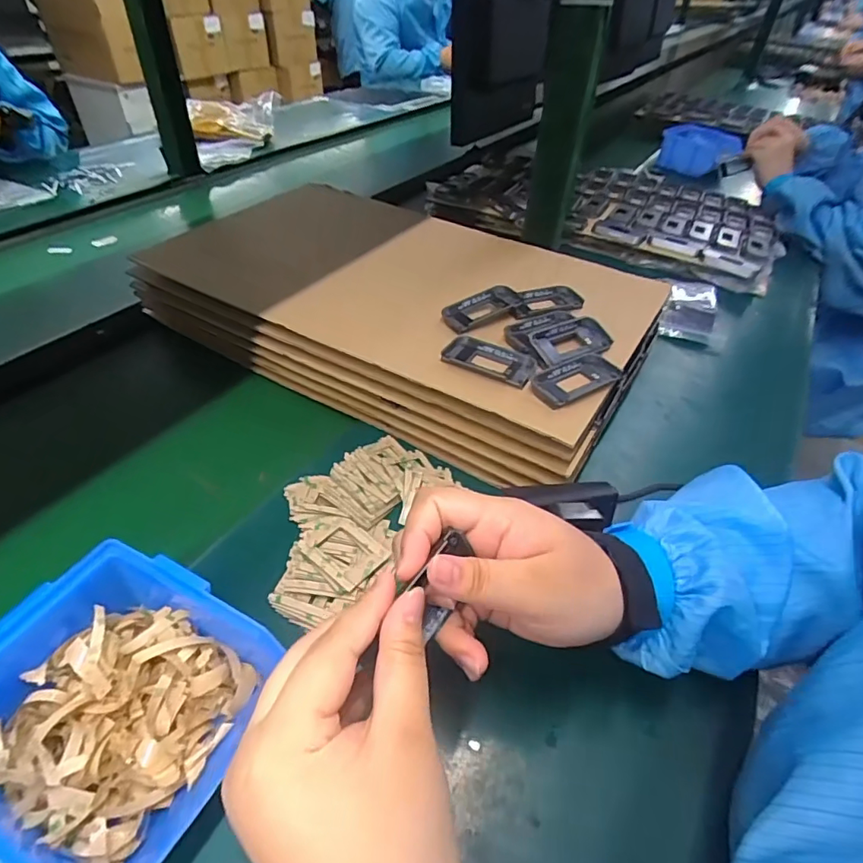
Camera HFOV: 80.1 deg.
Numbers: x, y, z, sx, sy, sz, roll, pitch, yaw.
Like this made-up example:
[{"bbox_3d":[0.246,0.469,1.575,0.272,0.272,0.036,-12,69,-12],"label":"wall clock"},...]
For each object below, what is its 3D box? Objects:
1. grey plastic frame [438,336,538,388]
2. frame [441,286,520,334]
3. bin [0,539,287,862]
[{"bbox_3d":[0.049,-0.062,0.440,0.078,0.010,0.041,21,46,19],"label":"grey plastic frame"},{"bbox_3d":[0.050,-0.119,0.497,0.079,0.016,0.043,-19,47,-22],"label":"frame"},{"bbox_3d":[-0.164,0.140,0.264,0.142,0.068,0.130,17,45,15],"label":"bin"}]

